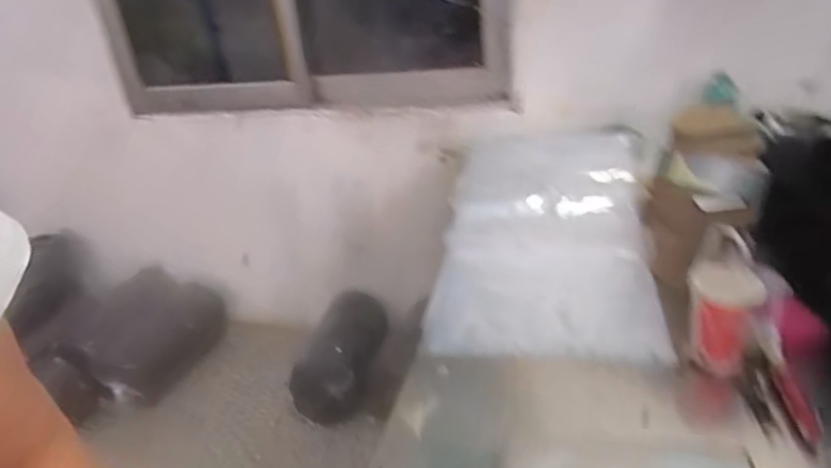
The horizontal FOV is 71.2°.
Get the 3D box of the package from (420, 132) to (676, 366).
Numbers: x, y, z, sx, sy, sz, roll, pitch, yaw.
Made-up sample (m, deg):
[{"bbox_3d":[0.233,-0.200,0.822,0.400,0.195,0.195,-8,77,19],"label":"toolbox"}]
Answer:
[{"bbox_3d":[0.255,-0.018,1.169,0.397,0.121,0.741,1,29,16],"label":"package"}]

